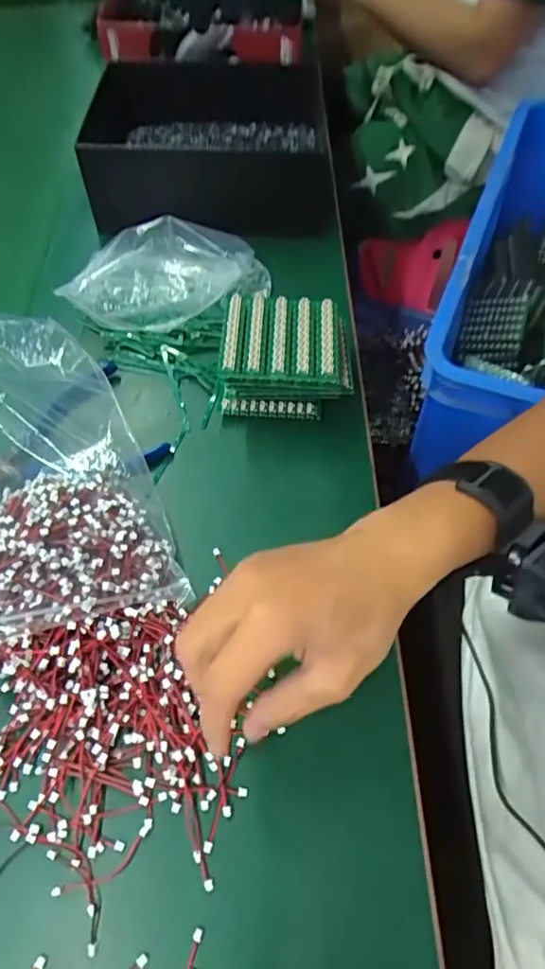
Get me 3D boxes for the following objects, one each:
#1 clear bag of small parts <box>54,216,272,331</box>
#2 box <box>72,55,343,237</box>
[{"bbox_3d":[-0.091,-0.182,0.489,0.179,0.059,0.082,-11,59,-5],"label":"clear bag of small parts"},{"bbox_3d":[-0.059,-0.359,0.585,0.237,0.083,0.207,-1,58,1],"label":"box"}]

